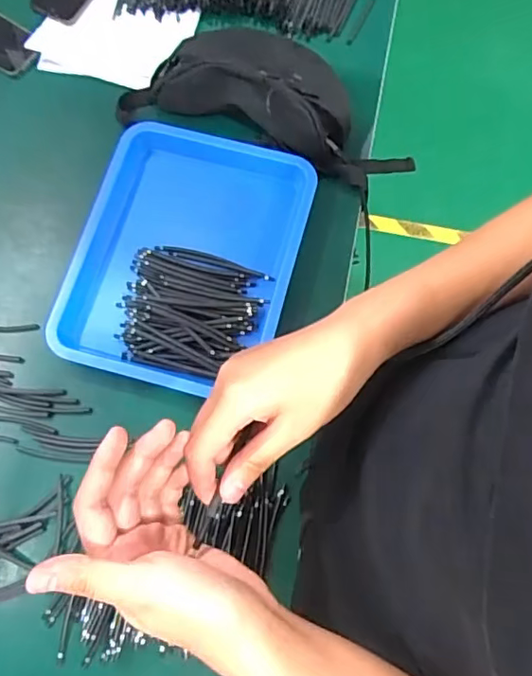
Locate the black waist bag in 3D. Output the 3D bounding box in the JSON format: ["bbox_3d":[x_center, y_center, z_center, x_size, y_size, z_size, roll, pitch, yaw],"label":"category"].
[{"bbox_3d":[0.011,-0.338,0.726,0.403,0.088,0.178,17,75,5],"label":"black waist bag"}]

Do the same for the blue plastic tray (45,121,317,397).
[{"bbox_3d":[-0.107,-0.103,0.701,0.278,0.053,0.331,15,75,4],"label":"blue plastic tray"}]

